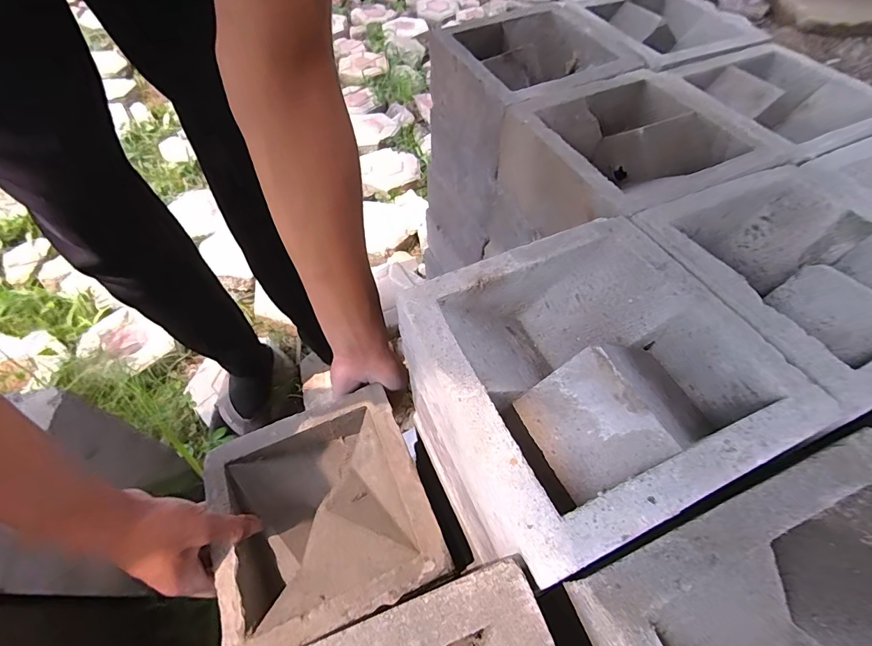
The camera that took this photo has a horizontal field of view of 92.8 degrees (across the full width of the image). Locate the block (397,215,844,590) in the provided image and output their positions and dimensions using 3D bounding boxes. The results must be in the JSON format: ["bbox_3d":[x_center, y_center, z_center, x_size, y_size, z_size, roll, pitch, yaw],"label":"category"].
[{"bbox_3d":[0.102,0.037,0.301,0.202,0.096,0.196,-20,60,-14],"label":"block"}]

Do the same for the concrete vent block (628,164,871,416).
[{"bbox_3d":[0.294,-0.039,0.338,0.210,0.066,0.200,-21,60,-14],"label":"concrete vent block"}]

